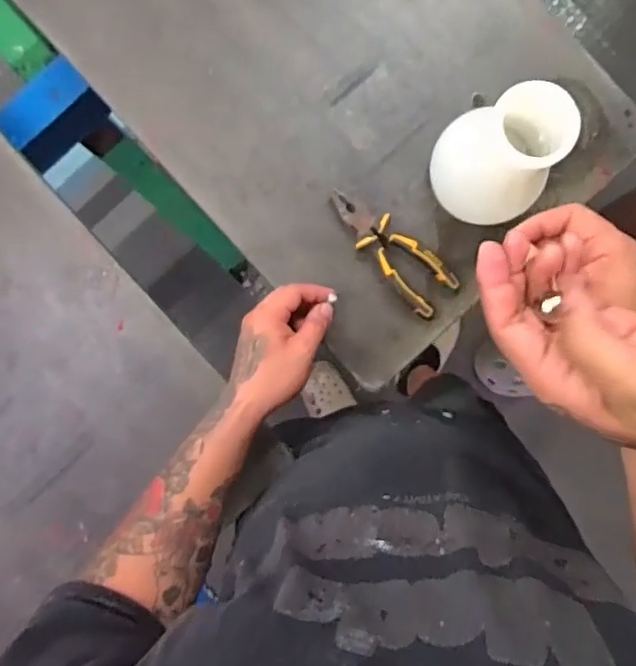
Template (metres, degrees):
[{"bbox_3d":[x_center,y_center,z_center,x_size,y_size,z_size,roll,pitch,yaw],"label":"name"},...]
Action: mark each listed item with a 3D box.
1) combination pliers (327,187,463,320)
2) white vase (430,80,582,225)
[{"bbox_3d":[0.073,-0.087,0.585,0.050,0.023,0.154,-45,90,1],"label":"combination pliers"},{"bbox_3d":[0.164,-0.151,0.516,0.099,0.159,0.091,0,89,0],"label":"white vase"}]

